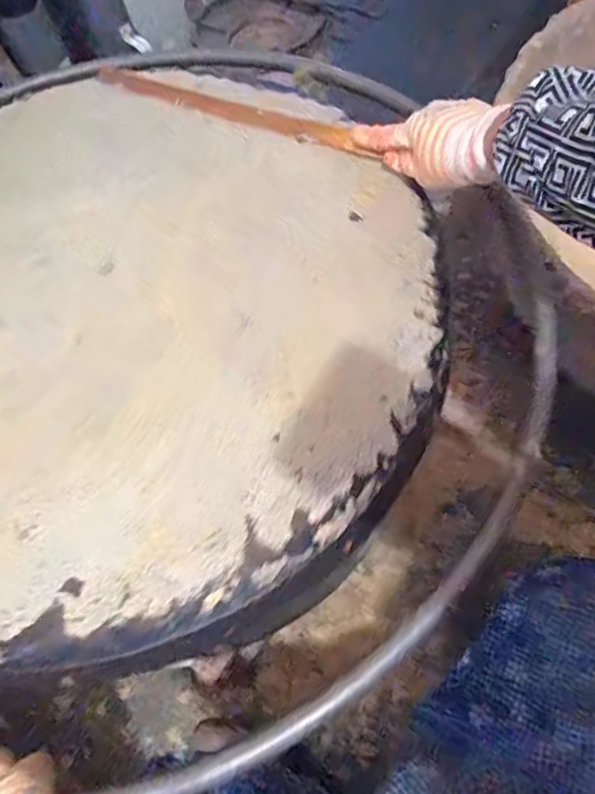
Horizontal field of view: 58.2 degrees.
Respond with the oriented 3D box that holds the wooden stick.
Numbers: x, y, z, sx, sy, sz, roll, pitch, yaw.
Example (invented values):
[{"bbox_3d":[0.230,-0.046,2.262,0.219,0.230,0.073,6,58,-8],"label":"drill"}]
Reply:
[{"bbox_3d":[-0.079,-0.328,0.604,0.378,0.012,0.035,25,67,18],"label":"wooden stick"}]

